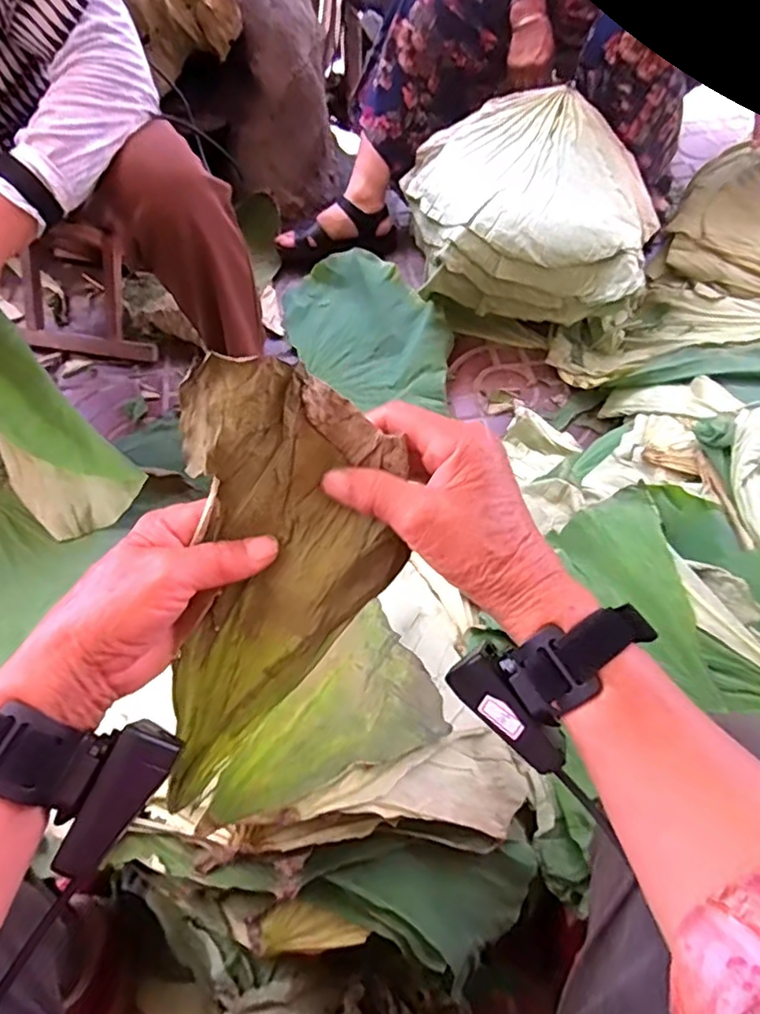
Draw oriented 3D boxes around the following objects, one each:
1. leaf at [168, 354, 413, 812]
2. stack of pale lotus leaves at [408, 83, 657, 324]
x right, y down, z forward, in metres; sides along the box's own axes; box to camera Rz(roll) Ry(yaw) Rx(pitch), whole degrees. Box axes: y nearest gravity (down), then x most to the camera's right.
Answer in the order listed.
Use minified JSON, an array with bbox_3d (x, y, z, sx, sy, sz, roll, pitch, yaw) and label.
[{"bbox_3d":[-0.055,0.050,0.337,0.105,0.061,0.246,16,105,10],"label":"leaf"},{"bbox_3d":[0.228,-0.473,0.984,0.379,0.185,0.321,5,60,4],"label":"stack of pale lotus leaves"}]

